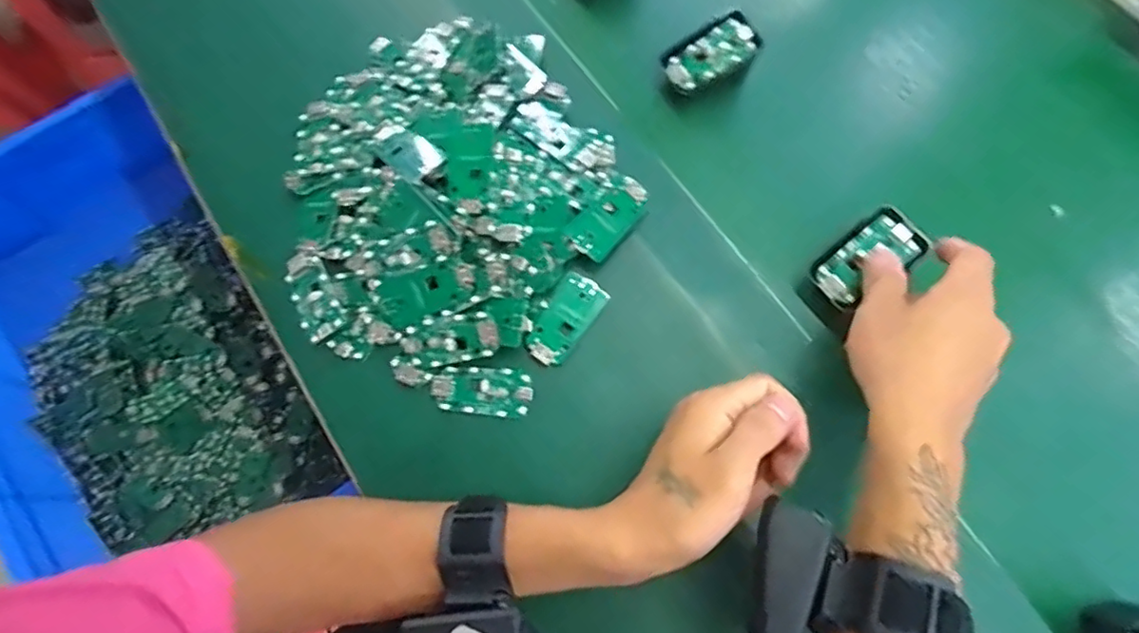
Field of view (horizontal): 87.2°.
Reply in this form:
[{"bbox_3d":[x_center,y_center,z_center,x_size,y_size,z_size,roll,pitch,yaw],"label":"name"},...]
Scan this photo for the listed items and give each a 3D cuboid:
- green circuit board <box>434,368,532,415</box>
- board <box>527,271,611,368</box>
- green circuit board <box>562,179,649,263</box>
[{"bbox_3d":[-0.057,0.048,0.391,0.063,0.004,0.029,3,72,3],"label":"green circuit board"},{"bbox_3d":[-0.003,0.002,0.399,0.031,0.009,0.063,35,77,12],"label":"board"},{"bbox_3d":[0.027,-0.067,0.407,0.032,0.008,0.062,43,76,1],"label":"green circuit board"}]

